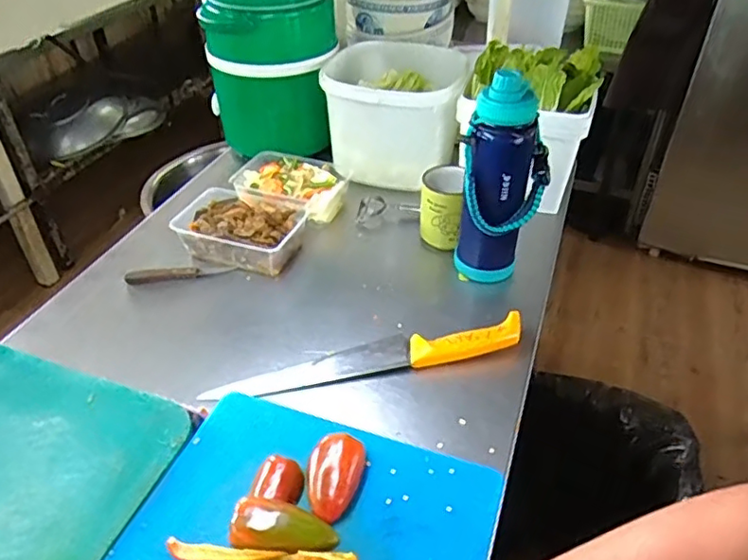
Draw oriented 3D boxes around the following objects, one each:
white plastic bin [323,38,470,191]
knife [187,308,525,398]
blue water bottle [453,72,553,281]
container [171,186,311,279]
[{"bbox_3d":[0.036,-0.272,1.000,0.217,0.170,0.195,7,39,10],"label":"white plastic bin"},{"bbox_3d":[-0.005,0.087,0.694,0.363,0.031,0.054,-9,39,-10],"label":"knife"},{"bbox_3d":[0.157,-0.106,0.742,0.099,0.271,0.071,11,40,14],"label":"blue water bottle"},{"bbox_3d":[-0.186,-0.069,0.862,0.167,0.058,0.123,13,40,16],"label":"container"}]

